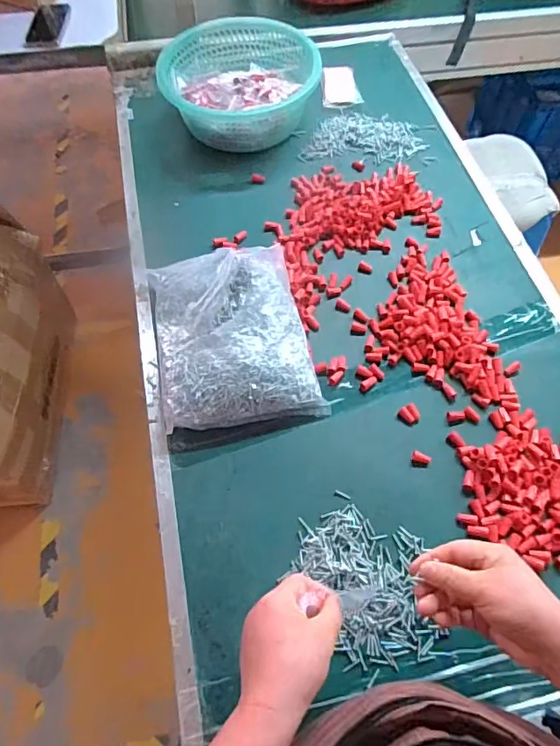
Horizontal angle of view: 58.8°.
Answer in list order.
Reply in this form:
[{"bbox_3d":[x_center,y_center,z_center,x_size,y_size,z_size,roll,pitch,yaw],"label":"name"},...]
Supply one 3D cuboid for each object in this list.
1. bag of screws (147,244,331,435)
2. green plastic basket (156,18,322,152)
[{"bbox_3d":[-0.068,-0.059,0.663,0.201,0.074,0.257,-10,62,-6],"label":"bag of screws"},{"bbox_3d":[-0.062,-0.521,0.896,0.249,0.097,0.284,37,67,18],"label":"green plastic basket"}]

